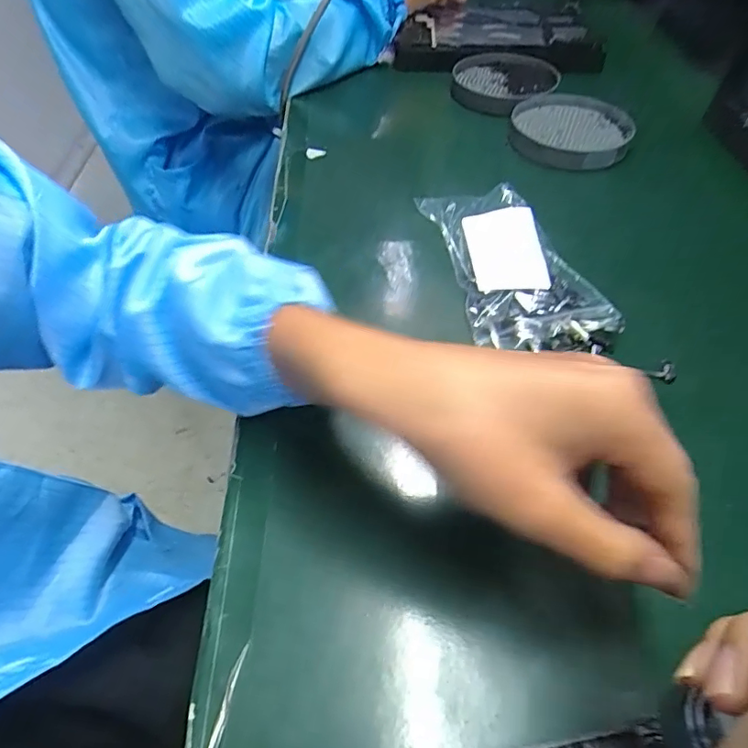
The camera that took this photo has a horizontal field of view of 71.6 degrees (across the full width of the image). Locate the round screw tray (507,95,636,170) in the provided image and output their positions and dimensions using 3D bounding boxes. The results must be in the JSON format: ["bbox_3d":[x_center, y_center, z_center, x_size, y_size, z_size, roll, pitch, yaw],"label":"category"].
[{"bbox_3d":[0.194,-0.240,0.515,0.111,0.022,0.128,24,53,15],"label":"round screw tray"}]

